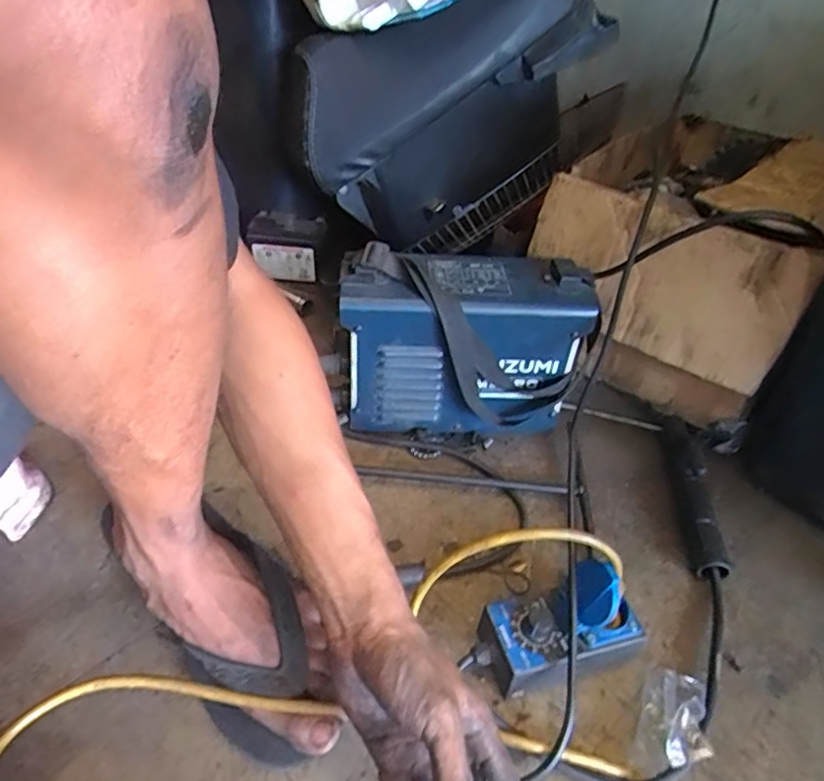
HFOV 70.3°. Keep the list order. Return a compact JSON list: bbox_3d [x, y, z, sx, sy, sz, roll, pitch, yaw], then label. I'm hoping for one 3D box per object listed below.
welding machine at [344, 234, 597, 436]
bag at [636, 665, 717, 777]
[{"bbox_3d":[0.053,-0.049,0.648,0.254,0.181,0.123,2,41,-3],"label":"welding machine"},{"bbox_3d":[0.194,0.249,0.433,0.044,0.030,0.073,20,43,17],"label":"bag"}]

